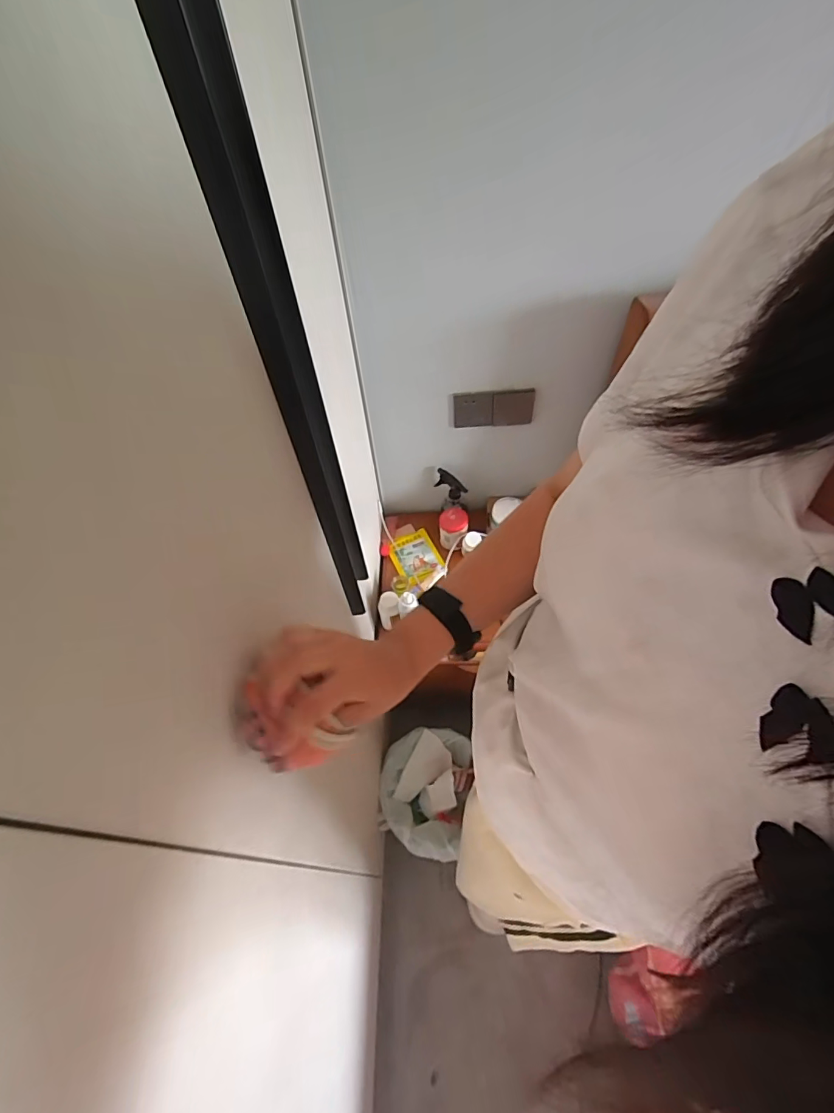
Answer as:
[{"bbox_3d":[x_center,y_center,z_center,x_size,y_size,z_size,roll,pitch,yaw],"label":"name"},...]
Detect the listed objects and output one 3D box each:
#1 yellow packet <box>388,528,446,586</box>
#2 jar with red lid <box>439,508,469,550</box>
[{"bbox_3d":[-0.001,0.001,1.156,0.112,0.026,0.138,-25,57,-14],"label":"yellow packet"},{"bbox_3d":[0.089,-0.069,1.130,0.067,0.076,0.070,-2,54,2],"label":"jar with red lid"}]

